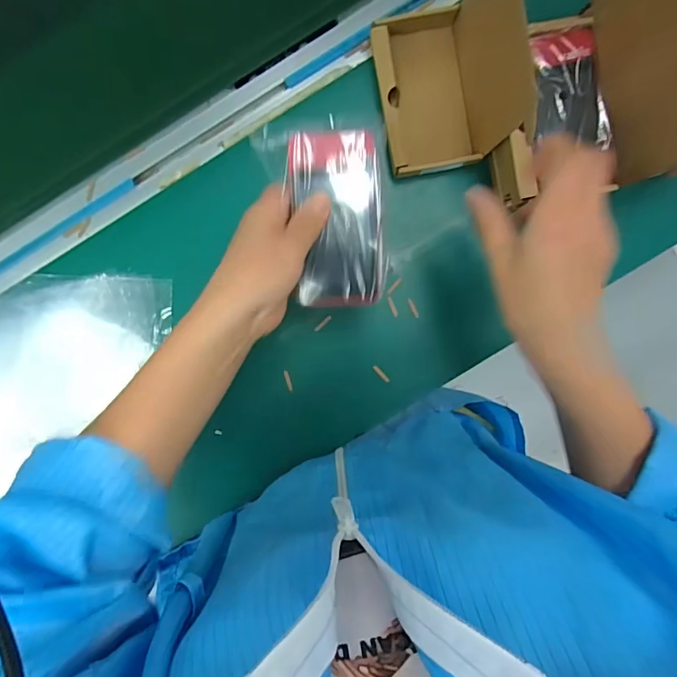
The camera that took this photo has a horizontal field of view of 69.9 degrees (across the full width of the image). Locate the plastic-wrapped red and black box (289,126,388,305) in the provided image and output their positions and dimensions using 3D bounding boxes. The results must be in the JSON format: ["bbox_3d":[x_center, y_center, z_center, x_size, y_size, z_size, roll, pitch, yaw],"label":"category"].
[{"bbox_3d":[0.001,-0.083,0.343,0.062,0.008,0.119,-6,99,0],"label":"plastic-wrapped red and black box"}]

